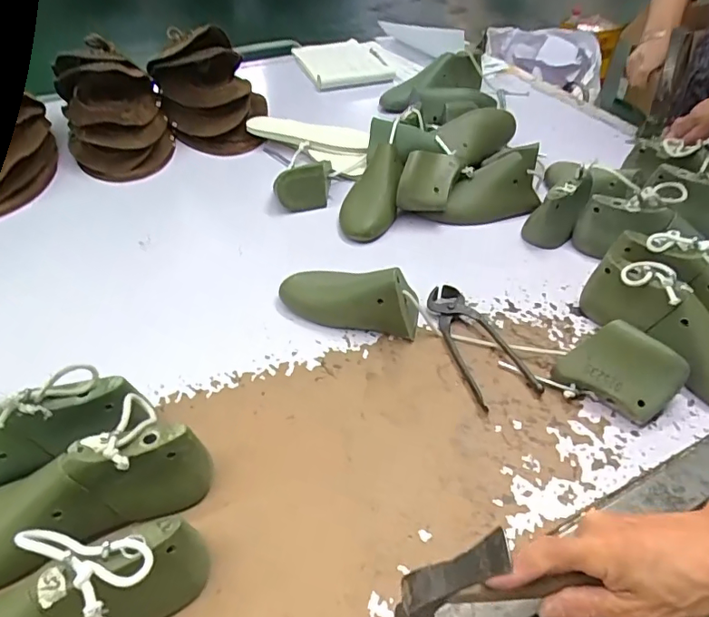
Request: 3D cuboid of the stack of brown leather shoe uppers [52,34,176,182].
[{"bbox_3d":[-0.411,-0.344,0.866,0.163,0.161,0.210,-12,47,-12],"label":"stack of brown leather shoe uppers"}]

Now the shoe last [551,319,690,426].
[{"bbox_3d":[0.266,0.062,0.507,0.103,0.065,0.058,29,52,25],"label":"shoe last"}]

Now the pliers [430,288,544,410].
[{"bbox_3d":[0.135,0.035,0.570,0.071,0.015,0.164,-13,47,-13],"label":"pliers"}]

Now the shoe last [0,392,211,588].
[{"bbox_3d":[-0.243,0.147,0.406,0.234,0.088,0.087,-21,49,-20],"label":"shoe last"}]

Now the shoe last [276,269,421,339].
[{"bbox_3d":[-0.009,-0.017,0.586,0.166,0.071,0.061,21,49,19],"label":"shoe last"}]

